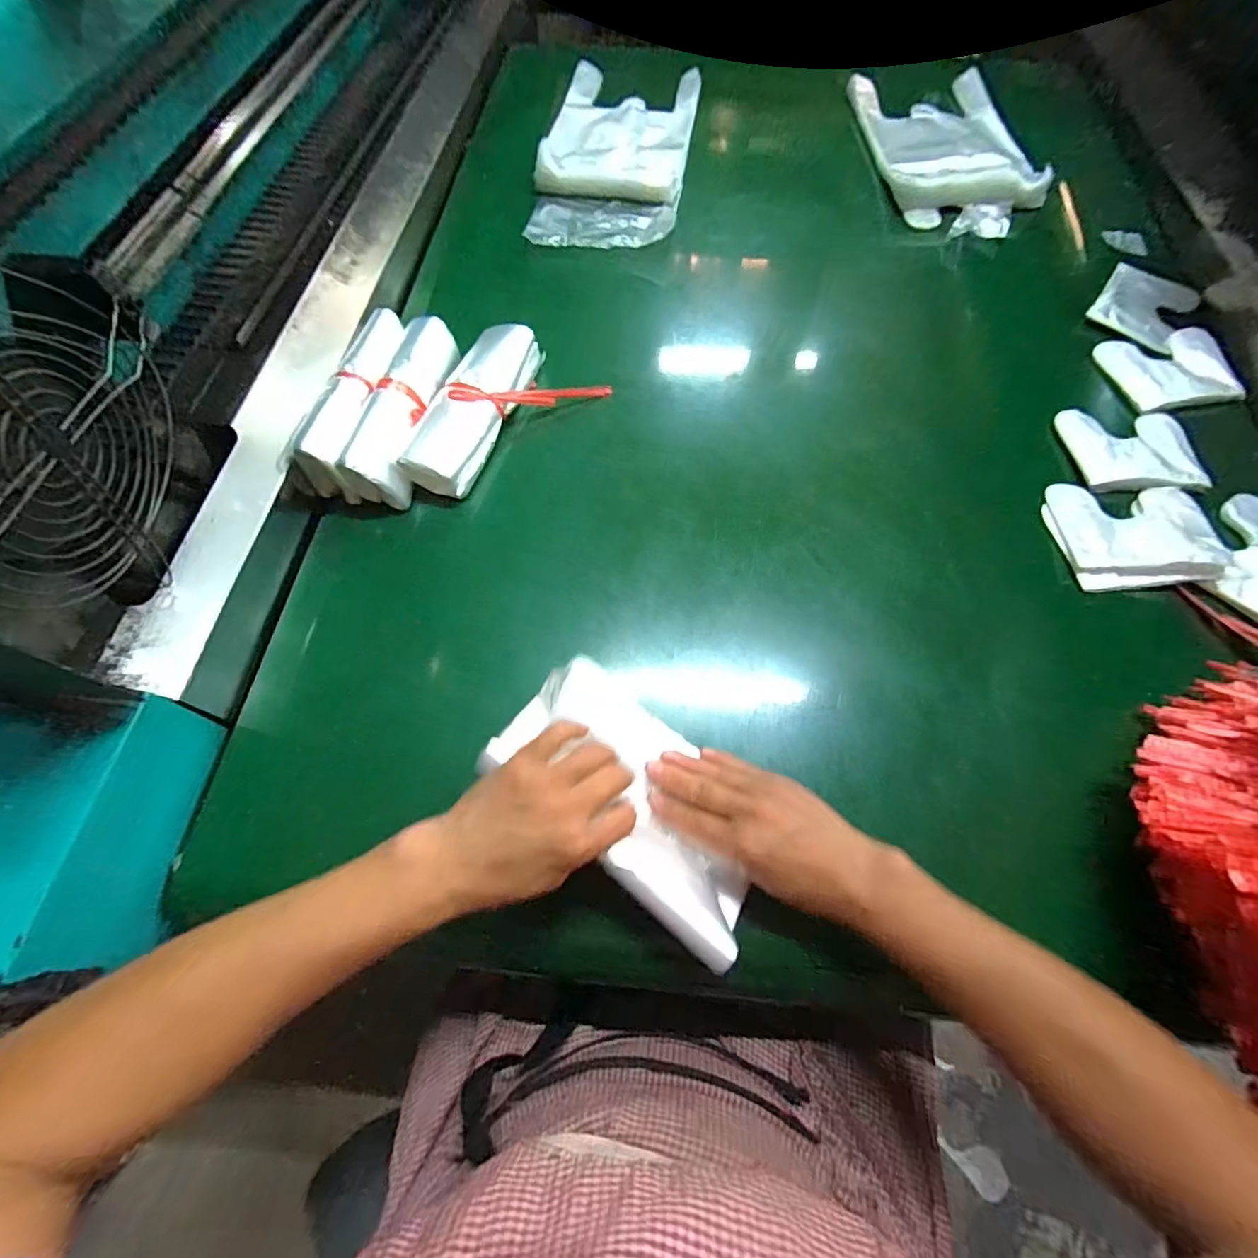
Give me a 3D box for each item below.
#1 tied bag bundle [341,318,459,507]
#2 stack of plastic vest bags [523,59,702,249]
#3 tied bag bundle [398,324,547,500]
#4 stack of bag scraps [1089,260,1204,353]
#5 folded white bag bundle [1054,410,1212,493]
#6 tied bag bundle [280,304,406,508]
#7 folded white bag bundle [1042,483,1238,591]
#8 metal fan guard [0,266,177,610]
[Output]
[{"bbox_3d":[-0.219,-0.226,0.546,0.063,0.048,0.213,8,65,3],"label":"tied bag bundle"},{"bbox_3d":[-0.015,-0.674,0.755,0.193,0.029,0.417,8,65,3],"label":"stack of plastic vest bags"},{"bbox_3d":[-0.155,-0.227,0.558,0.070,0.048,0.209,18,66,7],"label":"tied bag bundle"},{"bbox_3d":[0.583,-0.367,0.609,0.091,0.015,0.115,37,70,15],"label":"stack of bag scraps"},{"bbox_3d":[0.504,-0.181,0.539,0.119,0.018,0.102,4,65,1],"label":"folded white bag bundle"},{"bbox_3d":[-0.268,-0.229,0.541,0.047,0.063,0.211,10,65,3],"label":"tied bag bundle"},{"bbox_3d":[0.463,-0.094,0.494,0.124,0.028,0.113,-2,65,-2],"label":"folded white bag bundle"},{"bbox_3d":[-0.312,-0.107,0.282,0.035,0.183,0.201,2,65,0],"label":"metal fan guard"}]

